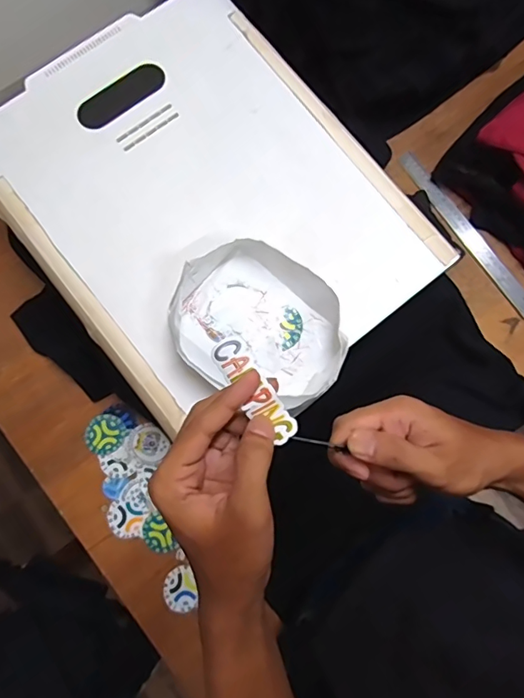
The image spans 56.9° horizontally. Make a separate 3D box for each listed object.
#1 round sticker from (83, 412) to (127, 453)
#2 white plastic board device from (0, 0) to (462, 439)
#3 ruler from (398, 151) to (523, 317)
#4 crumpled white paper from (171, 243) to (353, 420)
[{"bbox_3d":[-0.225,0.122,0.694,0.059,0.004,0.054,0,78,-2],"label":"round sticker"},{"bbox_3d":[-0.075,-0.190,0.588,0.402,0.026,0.499,-37,80,-7],"label":"white plastic board device"},{"bbox_3d":[0.321,-0.181,0.757,0.035,0.008,0.319,-35,81,-8],"label":"ruler"},{"bbox_3d":[-0.001,-0.024,0.537,0.195,0.049,0.172,19,78,2],"label":"crumpled white paper"}]

